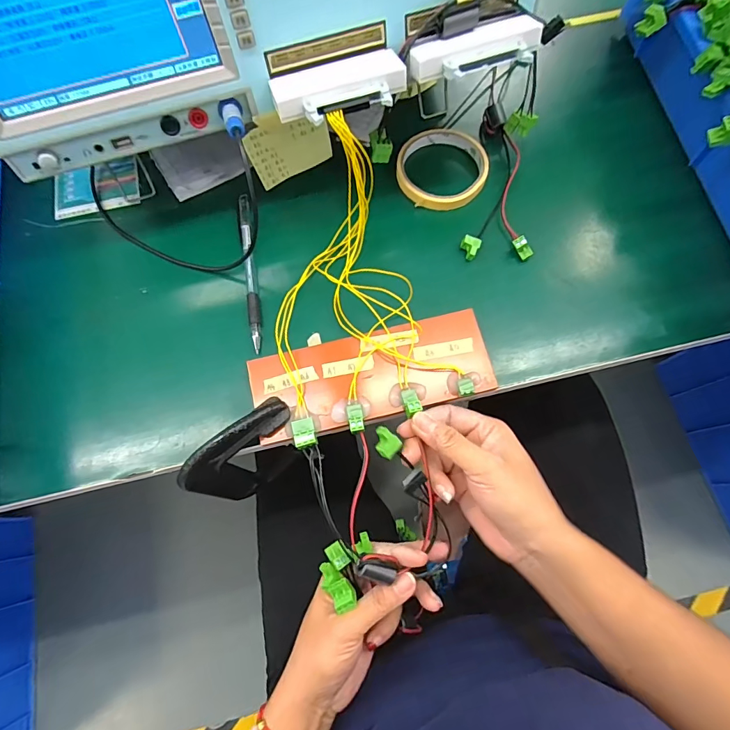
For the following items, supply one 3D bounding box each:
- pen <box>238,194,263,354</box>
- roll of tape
[{"bbox_3d":[-0.104,-0.080,0.386,0.011,0.009,0.142,-10,72,-2],"label":"pen"},{"bbox_3d":[0.076,-0.192,0.418,0.088,0.021,0.087,0,72,1],"label":"roll of tape"}]

